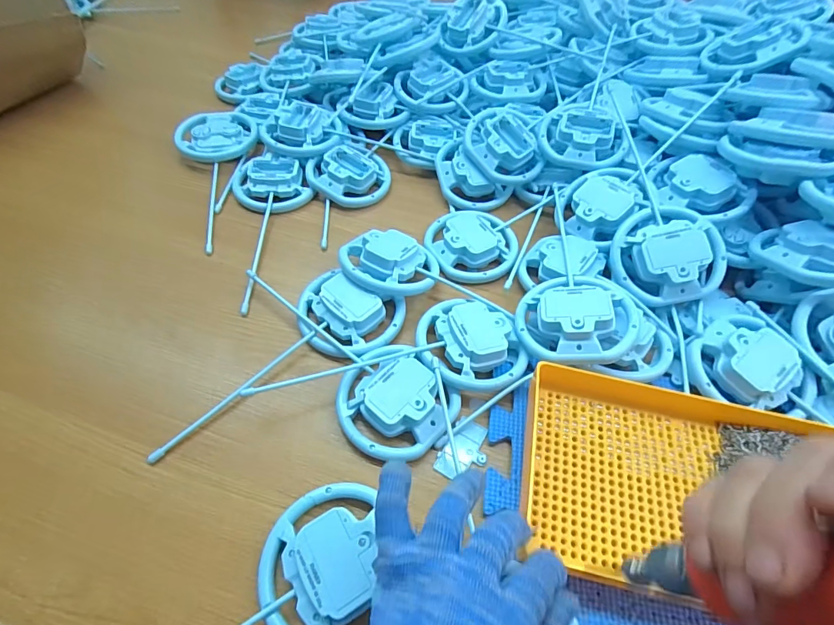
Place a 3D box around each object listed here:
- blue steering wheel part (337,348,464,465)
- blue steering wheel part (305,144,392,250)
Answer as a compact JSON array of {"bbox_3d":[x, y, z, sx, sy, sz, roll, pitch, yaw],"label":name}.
[{"bbox_3d":[-0.020,0.073,0.361,0.095,0.021,0.091,1,54,-2],"label":"blue steering wheel part"},{"bbox_3d":[-0.078,-0.149,0.520,0.102,0.036,0.155,-9,55,-9],"label":"blue steering wheel part"}]

